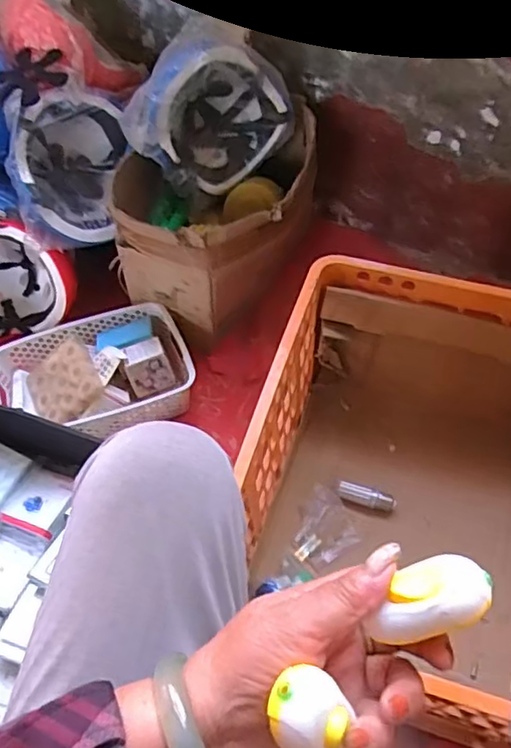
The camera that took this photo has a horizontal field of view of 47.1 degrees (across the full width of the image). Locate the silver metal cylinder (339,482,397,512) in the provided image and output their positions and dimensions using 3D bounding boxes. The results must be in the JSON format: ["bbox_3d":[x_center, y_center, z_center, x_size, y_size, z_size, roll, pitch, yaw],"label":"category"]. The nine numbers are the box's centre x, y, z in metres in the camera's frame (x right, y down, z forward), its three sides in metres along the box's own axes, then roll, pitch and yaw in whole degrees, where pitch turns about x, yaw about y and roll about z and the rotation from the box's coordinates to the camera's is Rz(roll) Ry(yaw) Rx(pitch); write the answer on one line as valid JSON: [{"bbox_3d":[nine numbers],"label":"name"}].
[{"bbox_3d":[0.163,0.178,0.851,0.086,0.018,0.023,19,58,-2],"label":"silver metal cylinder"}]

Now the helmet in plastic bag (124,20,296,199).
[{"bbox_3d":[-0.079,-0.394,0.903,0.263,0.216,0.136,-38,63,-21],"label":"helmet in plastic bag"}]

